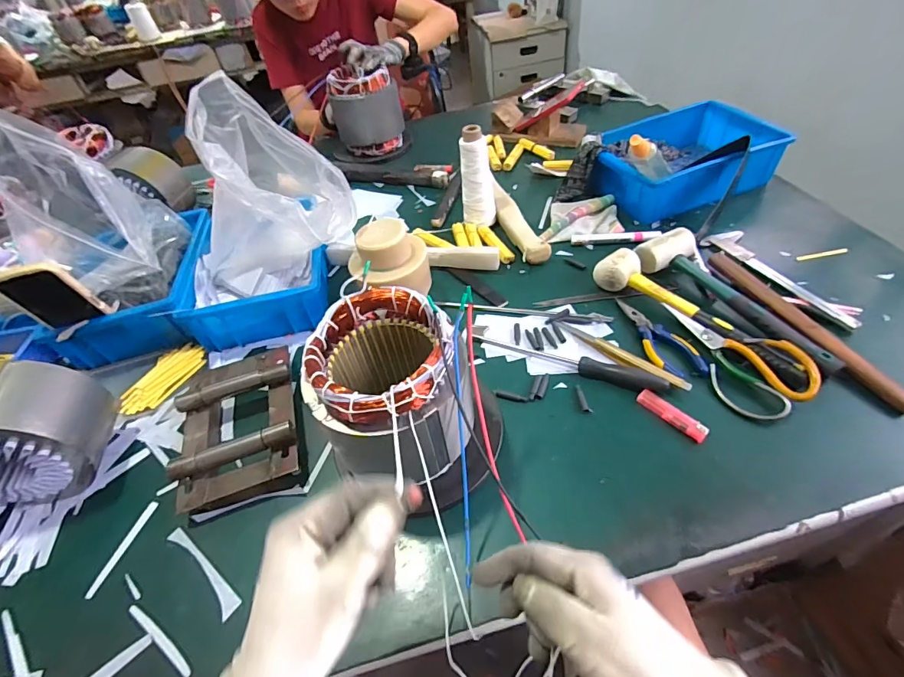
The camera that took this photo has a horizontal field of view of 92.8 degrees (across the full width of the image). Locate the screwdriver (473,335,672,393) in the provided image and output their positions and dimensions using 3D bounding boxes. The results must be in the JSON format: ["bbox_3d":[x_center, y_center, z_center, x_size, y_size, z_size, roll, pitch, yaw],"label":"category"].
[{"bbox_3d":[0.144,0.026,0.550,0.245,0.020,0.026,15,52,21],"label":"screwdriver"}]

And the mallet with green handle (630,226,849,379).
[{"bbox_3d":[0.382,-0.063,0.579,0.093,0.040,0.288,-27,52,-15],"label":"mallet with green handle"}]

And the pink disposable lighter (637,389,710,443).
[{"bbox_3d":[0.249,0.086,0.489,0.020,0.011,0.078,-36,57,-23],"label":"pink disposable lighter"}]

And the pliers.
[{"bbox_3d":[0.271,-0.007,0.565,0.053,0.015,0.145,-13,48,-3],"label":"pliers"}]

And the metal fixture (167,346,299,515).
[{"bbox_3d":[-0.261,0.097,0.528,0.135,0.050,0.205,-19,50,-9],"label":"metal fixture"}]

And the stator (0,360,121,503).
[{"bbox_3d":[-0.473,0.104,0.479,0.133,0.151,0.113,-11,49,-2],"label":"stator"}]

